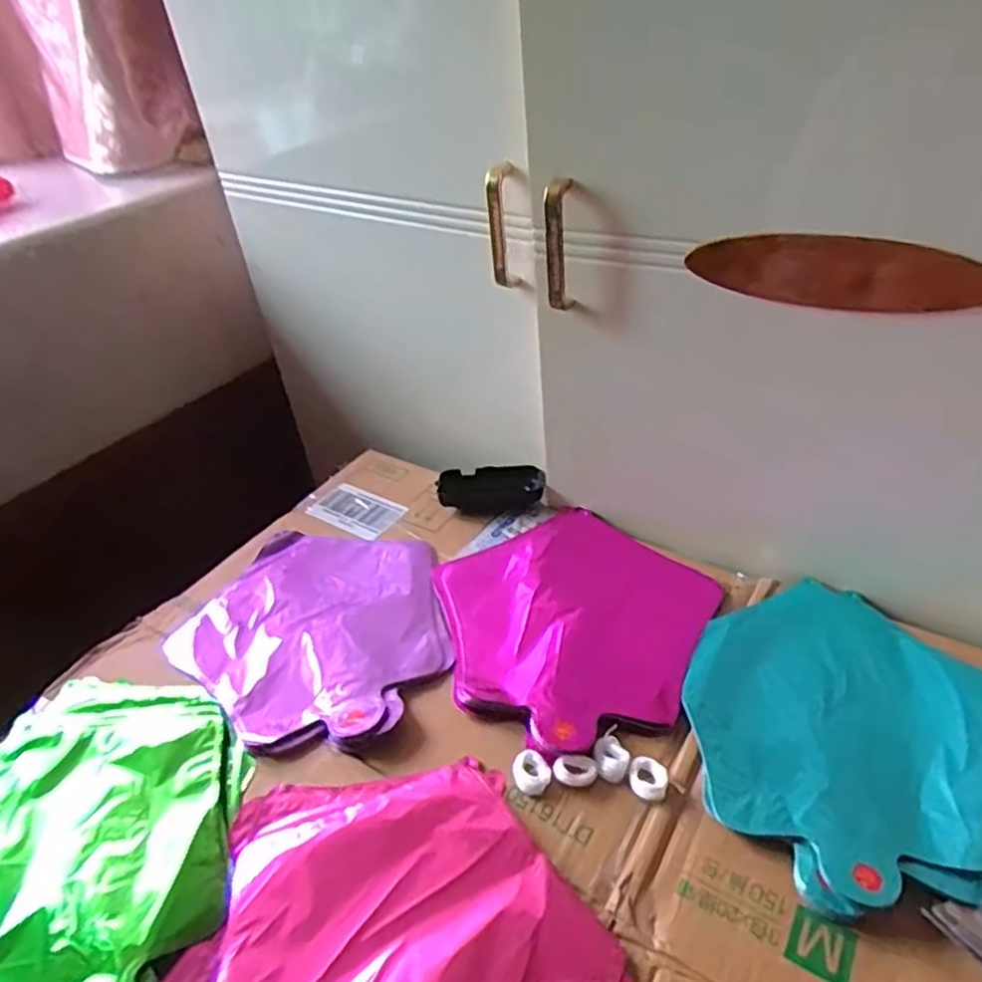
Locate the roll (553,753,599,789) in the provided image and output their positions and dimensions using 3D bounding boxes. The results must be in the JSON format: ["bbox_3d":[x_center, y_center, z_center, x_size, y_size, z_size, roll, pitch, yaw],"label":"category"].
[{"bbox_3d":[0.059,0.194,0.487,0.030,0.006,0.022,-4,37,1],"label":"roll"}]

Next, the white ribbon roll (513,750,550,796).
[{"bbox_3d":[0.028,0.200,0.498,0.024,0.007,0.031,-12,38,-9],"label":"white ribbon roll"}]

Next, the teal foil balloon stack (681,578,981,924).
[{"bbox_3d":[0.248,0.159,0.504,0.198,0.019,0.264,20,44,29],"label":"teal foil balloon stack"}]

